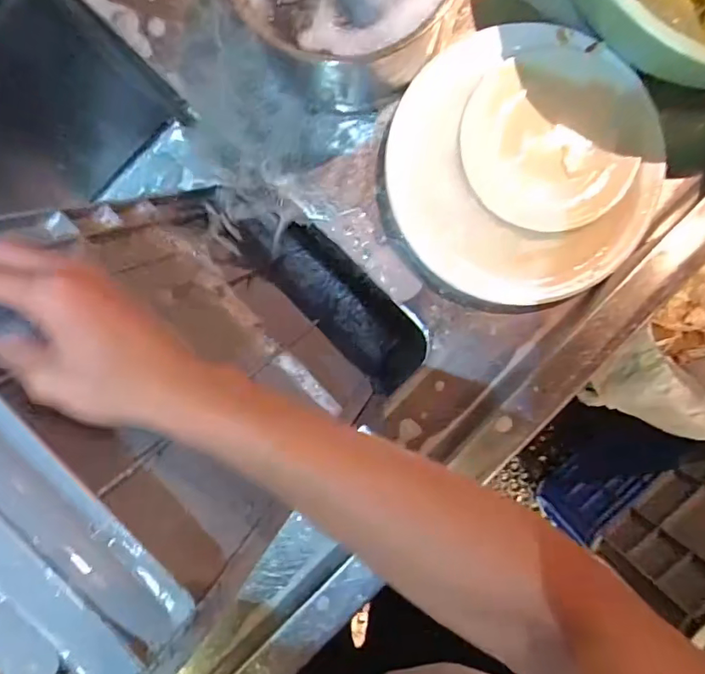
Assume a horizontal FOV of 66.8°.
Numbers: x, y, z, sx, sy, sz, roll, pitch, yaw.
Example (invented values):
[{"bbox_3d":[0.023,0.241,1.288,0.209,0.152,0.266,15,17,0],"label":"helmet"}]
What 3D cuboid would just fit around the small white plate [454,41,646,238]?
[{"bbox_3d":[0.167,-0.165,0.448,0.138,0.033,0.142,0,92,1],"label":"small white plate"}]

